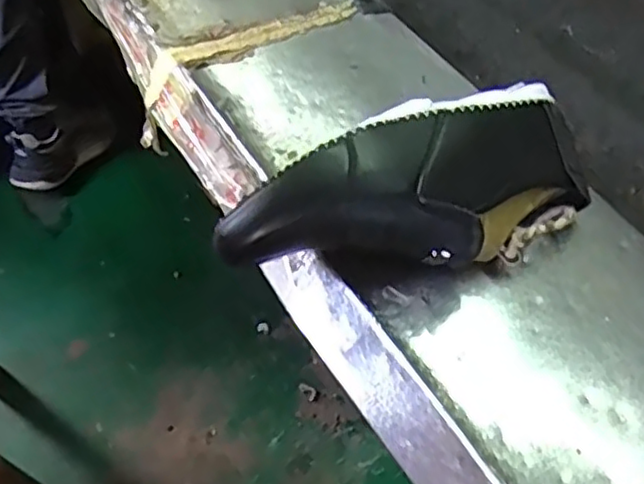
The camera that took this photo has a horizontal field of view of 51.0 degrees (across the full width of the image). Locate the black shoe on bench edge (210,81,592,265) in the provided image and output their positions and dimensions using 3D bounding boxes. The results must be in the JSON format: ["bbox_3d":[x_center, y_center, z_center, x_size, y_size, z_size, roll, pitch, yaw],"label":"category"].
[{"bbox_3d":[0.065,-0.023,0.435,0.255,0.090,0.086,-22,56,-22],"label":"black shoe on bench edge"}]

